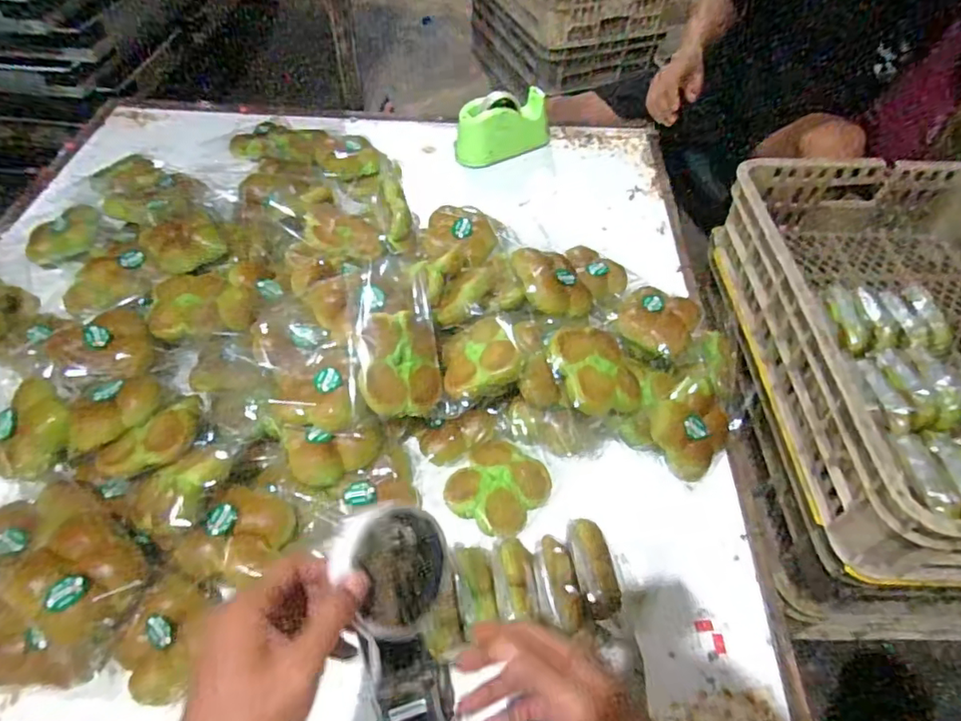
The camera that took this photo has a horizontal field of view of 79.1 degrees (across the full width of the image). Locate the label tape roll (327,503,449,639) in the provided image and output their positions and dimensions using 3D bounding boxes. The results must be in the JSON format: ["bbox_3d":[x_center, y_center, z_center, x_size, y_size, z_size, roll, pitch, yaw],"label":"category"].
[{"bbox_3d":[-0.056,0.139,0.386,0.075,0.018,0.080,17,66,-44],"label":"label tape roll"}]

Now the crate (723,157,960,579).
[{"bbox_3d":[0.607,-0.040,0.788,0.424,0.155,0.621,0,51,-1],"label":"crate"}]

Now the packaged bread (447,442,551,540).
[{"bbox_3d":[0.022,0.158,0.727,0.112,0.033,0.113,27,55,19],"label":"packaged bread"}]

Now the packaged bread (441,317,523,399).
[{"bbox_3d":[0.001,-0.007,0.742,0.095,0.045,0.114,-7,52,-7],"label":"packaged bread"}]

